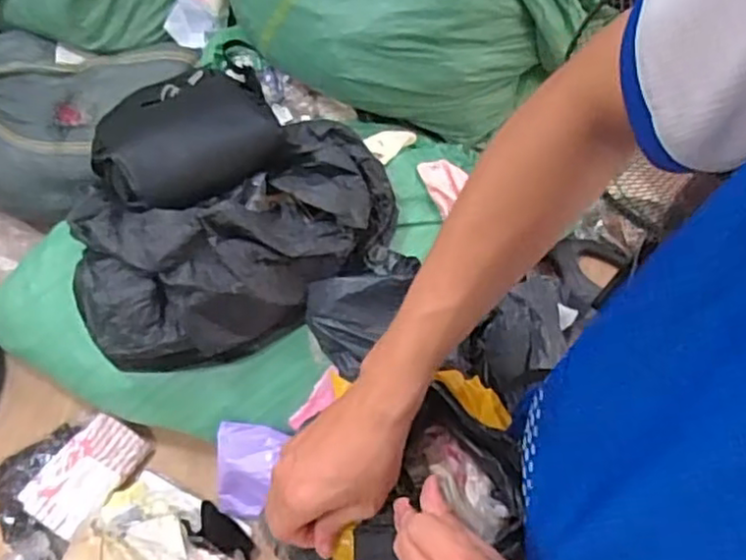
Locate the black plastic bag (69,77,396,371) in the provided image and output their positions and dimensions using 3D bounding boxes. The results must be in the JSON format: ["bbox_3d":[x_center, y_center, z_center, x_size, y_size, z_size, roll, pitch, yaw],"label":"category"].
[{"bbox_3d":[-0.281,-0.161,1.255,0.596,0.190,0.534,-26,67,-16],"label":"black plastic bag"}]

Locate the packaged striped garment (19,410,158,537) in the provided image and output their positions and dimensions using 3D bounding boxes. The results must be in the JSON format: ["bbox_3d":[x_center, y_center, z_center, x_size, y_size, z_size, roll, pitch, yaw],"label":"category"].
[{"bbox_3d":[-0.556,0.372,1.316,0.126,0.032,0.220,46,64,-7],"label":"packaged striped garment"}]

